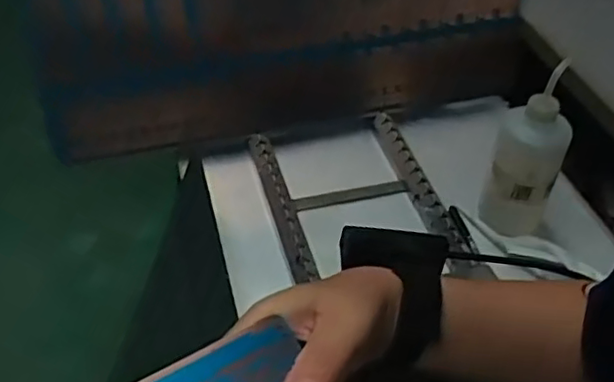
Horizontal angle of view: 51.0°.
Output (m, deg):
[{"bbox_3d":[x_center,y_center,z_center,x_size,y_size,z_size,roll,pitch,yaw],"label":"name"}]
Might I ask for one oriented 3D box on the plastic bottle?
[{"bbox_3d":[0.241,-0.036,0.701,0.072,0.184,0.067,15,46,13],"label":"plastic bottle"}]

